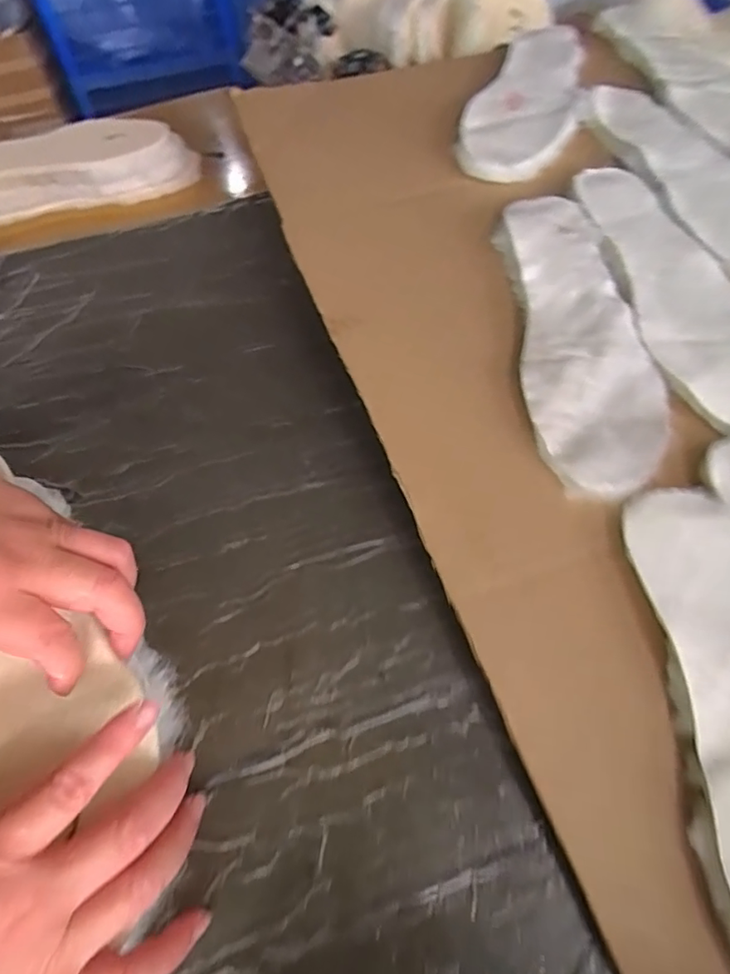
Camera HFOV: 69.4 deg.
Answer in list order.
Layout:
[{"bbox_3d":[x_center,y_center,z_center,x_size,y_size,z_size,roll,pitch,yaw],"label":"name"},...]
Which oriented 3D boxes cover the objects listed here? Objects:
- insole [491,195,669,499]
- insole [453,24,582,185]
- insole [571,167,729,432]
[{"bbox_3d":[0.151,-0.118,0.388,0.089,0.012,0.272,-5,63,2],"label":"insole"},{"bbox_3d":[0.169,-0.398,0.537,0.098,0.015,0.275,22,65,8],"label":"insole"},{"bbox_3d":[0.235,-0.161,0.409,0.091,0.010,0.274,-13,63,-4],"label":"insole"}]

